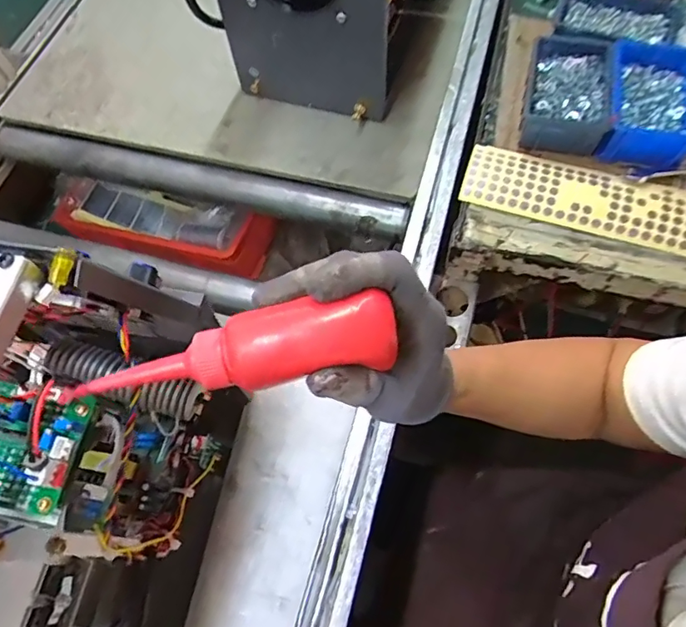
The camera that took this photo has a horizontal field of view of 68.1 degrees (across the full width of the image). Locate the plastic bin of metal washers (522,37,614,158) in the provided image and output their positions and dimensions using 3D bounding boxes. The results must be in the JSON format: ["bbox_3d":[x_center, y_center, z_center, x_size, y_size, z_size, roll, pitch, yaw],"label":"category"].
[{"bbox_3d":[0.277,-0.272,0.624,0.097,0.042,0.163,13,66,10],"label":"plastic bin of metal washers"}]

